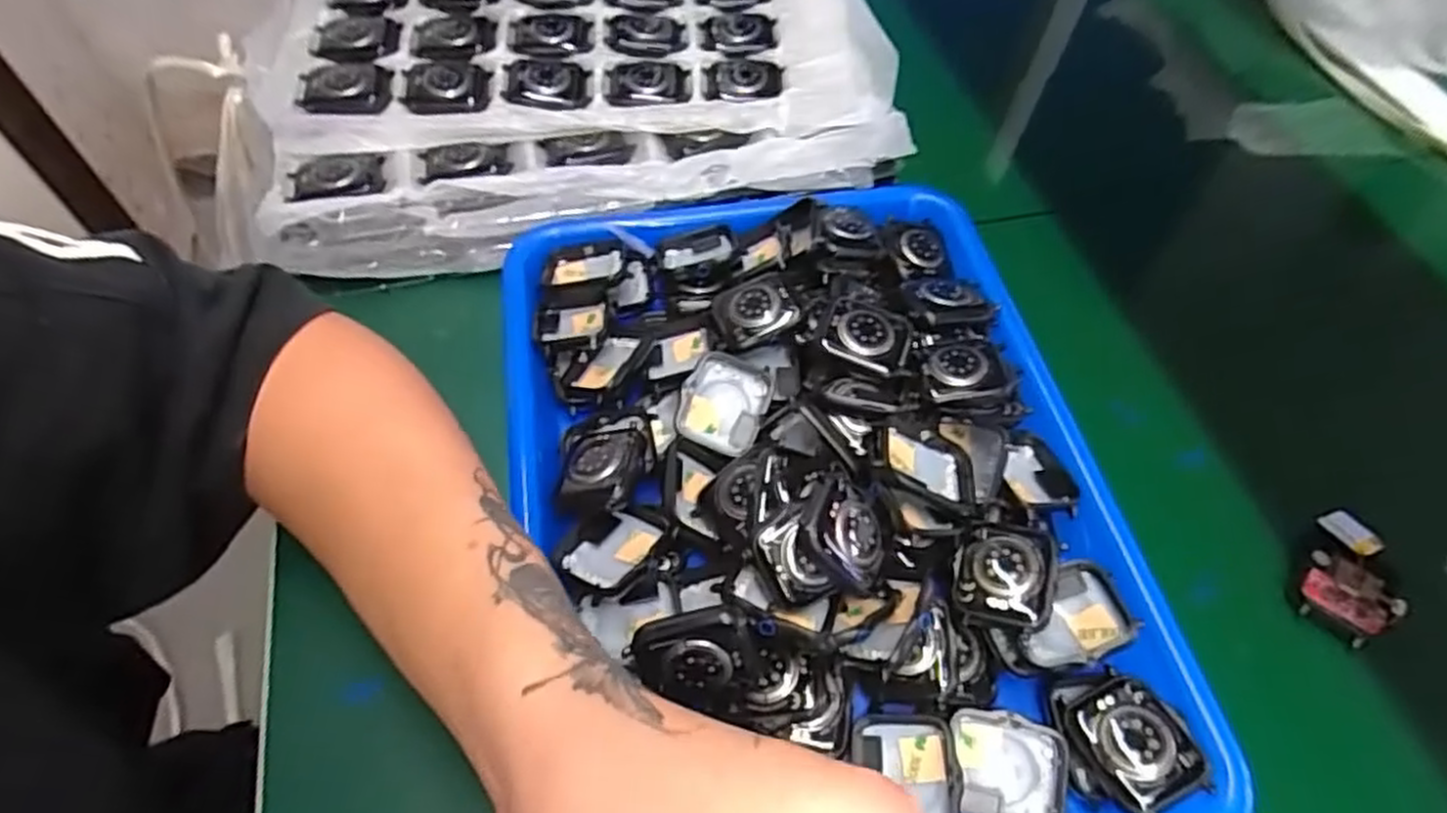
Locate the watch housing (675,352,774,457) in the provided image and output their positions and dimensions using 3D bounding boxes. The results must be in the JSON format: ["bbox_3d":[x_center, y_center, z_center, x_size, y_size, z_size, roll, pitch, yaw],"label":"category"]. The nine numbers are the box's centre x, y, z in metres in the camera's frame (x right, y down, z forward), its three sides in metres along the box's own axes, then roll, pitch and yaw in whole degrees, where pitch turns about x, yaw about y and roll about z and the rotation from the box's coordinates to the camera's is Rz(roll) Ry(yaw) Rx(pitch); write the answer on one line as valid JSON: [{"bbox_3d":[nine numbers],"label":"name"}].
[{"bbox_3d":[0.000,-0.001,0.351,0.038,0.009,0.042,20,83,-5],"label":"watch housing"}]

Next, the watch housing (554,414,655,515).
[{"bbox_3d":[-0.052,0.023,0.336,0.041,0.014,0.050,-1,56,-3],"label":"watch housing"}]

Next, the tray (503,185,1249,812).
[{"bbox_3d":[0.034,0.029,0.336,0.243,0.054,0.321,-7,57,-7],"label":"tray"}]

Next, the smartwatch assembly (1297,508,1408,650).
[{"bbox_3d":[0.276,0.077,0.342,0.037,0.014,0.055,28,60,16],"label":"smartwatch assembly"}]

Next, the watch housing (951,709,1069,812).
[{"bbox_3d":[0.104,0.133,0.284,0.038,0.016,0.037,9,56,4],"label":"watch housing"}]

